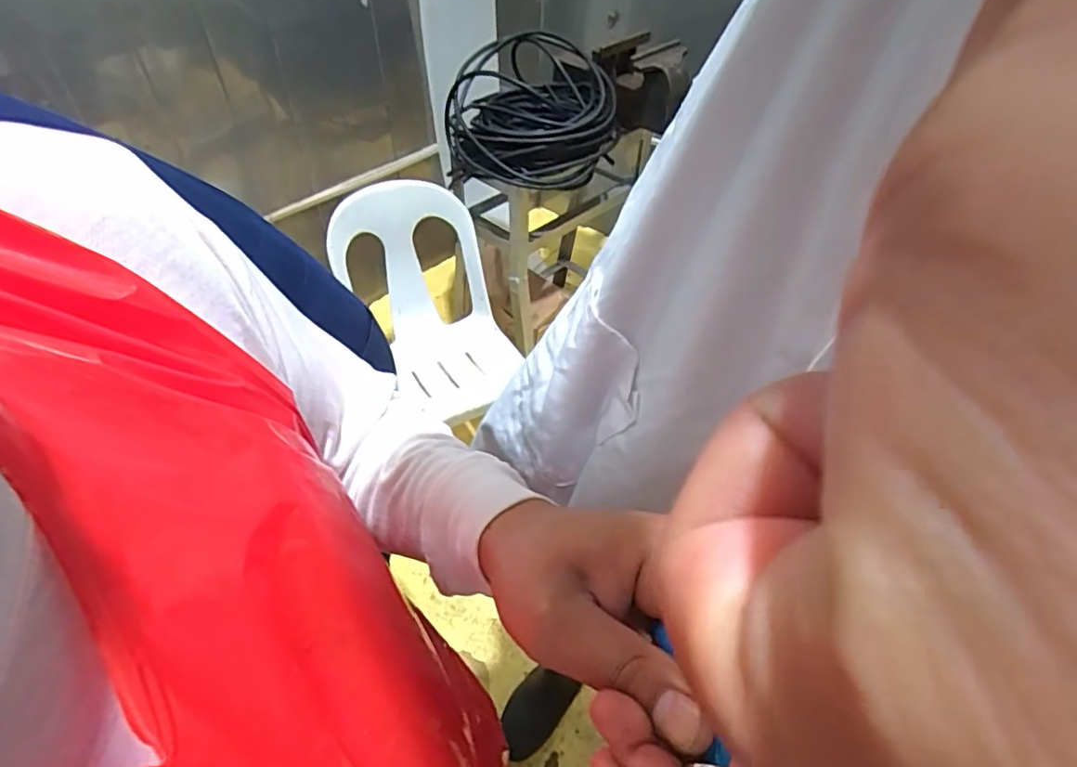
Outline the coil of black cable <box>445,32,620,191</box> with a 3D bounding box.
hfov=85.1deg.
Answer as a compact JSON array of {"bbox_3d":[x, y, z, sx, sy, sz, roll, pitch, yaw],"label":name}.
[{"bbox_3d":[-0.010,-0.690,1.470,0.409,0.215,0.423,1,45,-1],"label":"coil of black cable"}]

